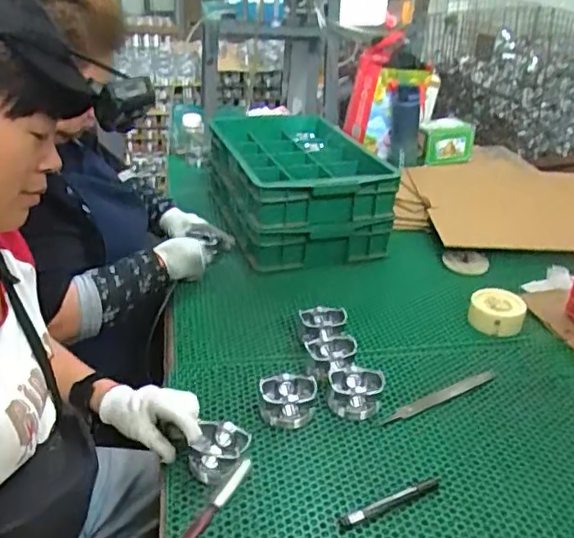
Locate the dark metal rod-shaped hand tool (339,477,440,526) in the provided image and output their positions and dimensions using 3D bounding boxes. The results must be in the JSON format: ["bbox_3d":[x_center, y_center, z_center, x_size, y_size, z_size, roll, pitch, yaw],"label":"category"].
[{"bbox_3d":[0.134,0.294,0.752,0.145,0.009,0.018,-11,32,-22],"label":"dark metal rod-shaped hand tool"}]

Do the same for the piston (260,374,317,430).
[{"bbox_3d":[0.002,0.197,0.874,0.080,0.045,0.072,-1,30,-6],"label":"piston"}]

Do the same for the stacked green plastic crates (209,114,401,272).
[{"bbox_3d":[0.010,-0.210,1.440,0.341,0.191,0.509,-6,31,-15],"label":"stacked green plastic crates"}]

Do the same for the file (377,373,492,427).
[{"bbox_3d":[0.236,0.202,0.924,0.225,0.004,0.019,-16,43,-24],"label":"file"}]

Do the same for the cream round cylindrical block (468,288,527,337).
[{"bbox_3d":[0.392,0.079,1.106,0.100,0.048,0.091,2,30,-1],"label":"cream round cylindrical block"}]

